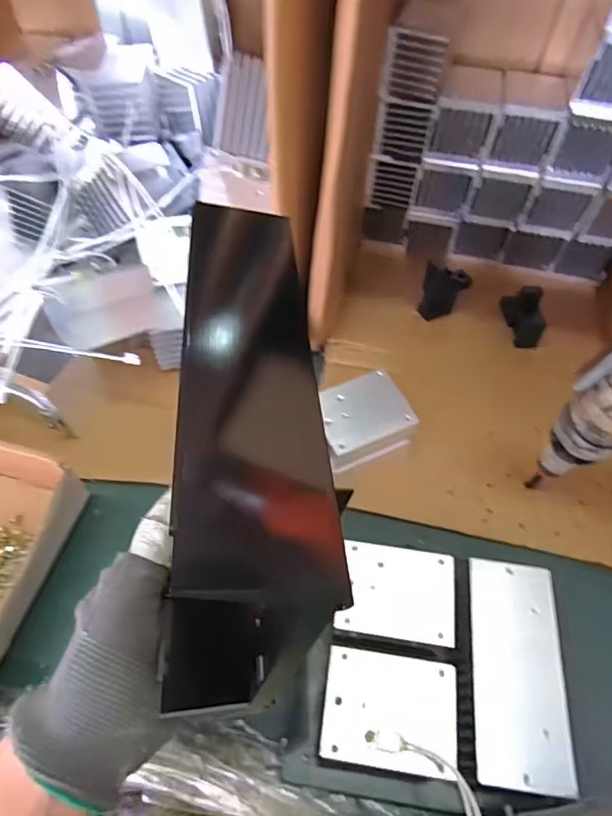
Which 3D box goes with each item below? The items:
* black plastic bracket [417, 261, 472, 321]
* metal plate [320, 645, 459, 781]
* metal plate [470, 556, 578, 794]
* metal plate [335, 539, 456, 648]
[{"bbox_3d":[0.137,-0.117,0.515,0.049,0.051,0.023,-19,58,-15],"label":"black plastic bracket"},{"bbox_3d":[0.047,0.165,0.285,0.071,0.004,0.054,8,55,3],"label":"metal plate"},{"bbox_3d":[0.122,0.148,0.298,0.052,0.004,0.117,8,55,3],"label":"metal plate"},{"bbox_3d":[0.057,0.113,0.323,0.069,0.004,0.056,8,55,4],"label":"metal plate"}]

